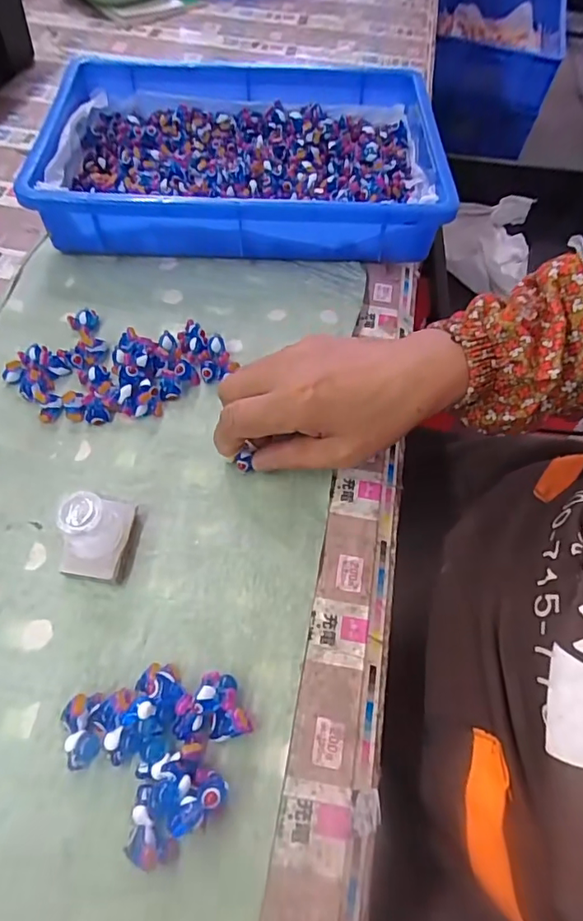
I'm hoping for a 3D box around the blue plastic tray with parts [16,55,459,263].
[{"bbox_3d":[-0.046,-0.283,0.492,0.343,0.080,0.236,-1,59,-5],"label":"blue plastic tray with parts"}]

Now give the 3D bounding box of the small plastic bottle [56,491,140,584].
[{"bbox_3d":[-0.118,0.040,0.307,0.033,0.048,0.050,10,59,2],"label":"small plastic bottle"}]

